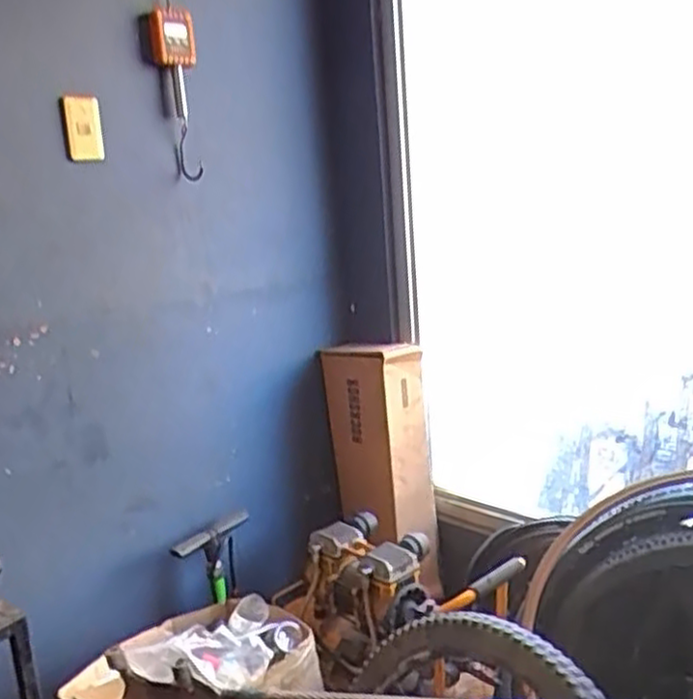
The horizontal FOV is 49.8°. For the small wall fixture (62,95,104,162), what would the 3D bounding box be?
[{"bbox_3d":[-0.511,-0.428,1.452,0.068,0.118,0.037,-8,13,-13],"label":"small wall fixture"}]

